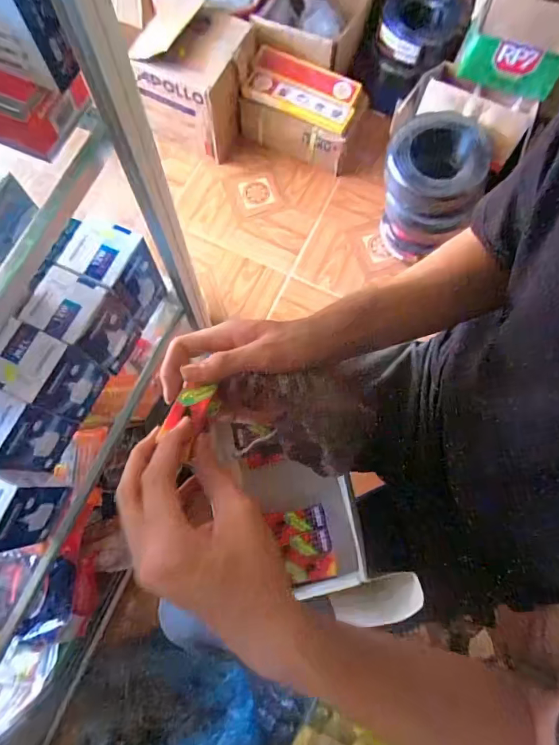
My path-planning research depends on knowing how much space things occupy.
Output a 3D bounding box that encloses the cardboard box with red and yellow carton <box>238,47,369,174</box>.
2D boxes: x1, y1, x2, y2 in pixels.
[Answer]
[{"bbox_3d":[0.061,-0.750,1.317,0.322,0.227,0.195,20,74,4],"label":"cardboard box with red and yellow carton"}]

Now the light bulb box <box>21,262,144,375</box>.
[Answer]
[{"bbox_3d":[-0.273,-0.068,0.644,0.090,0.151,0.084,24,75,5],"label":"light bulb box"}]

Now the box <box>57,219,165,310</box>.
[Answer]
[{"bbox_3d":[-0.237,-0.143,0.661,0.085,0.143,0.088,30,75,7],"label":"box"}]

